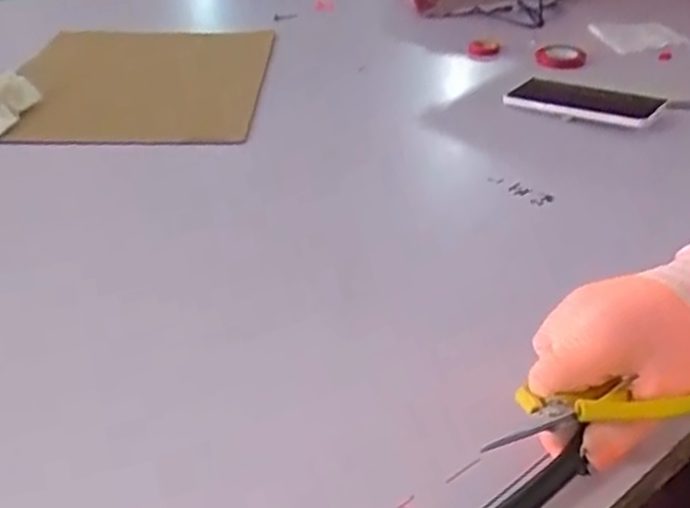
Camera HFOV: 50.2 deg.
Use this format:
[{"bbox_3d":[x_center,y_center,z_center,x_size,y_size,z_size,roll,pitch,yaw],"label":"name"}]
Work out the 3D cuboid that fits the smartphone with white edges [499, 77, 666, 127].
[{"bbox_3d":[0.257,-0.165,0.799,0.157,0.007,0.063,23,51,37],"label":"smartphone with white edges"}]

